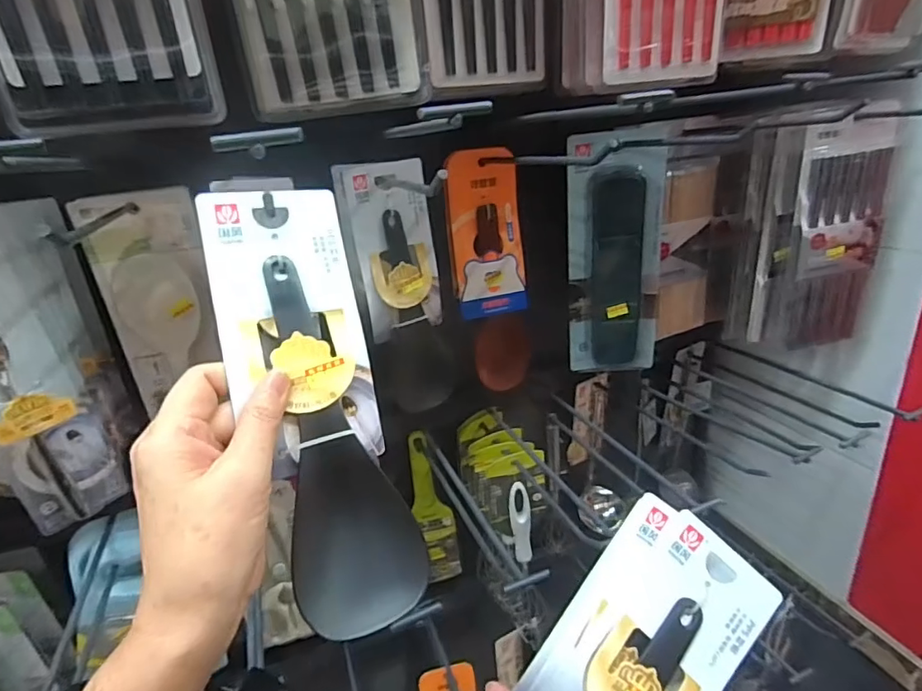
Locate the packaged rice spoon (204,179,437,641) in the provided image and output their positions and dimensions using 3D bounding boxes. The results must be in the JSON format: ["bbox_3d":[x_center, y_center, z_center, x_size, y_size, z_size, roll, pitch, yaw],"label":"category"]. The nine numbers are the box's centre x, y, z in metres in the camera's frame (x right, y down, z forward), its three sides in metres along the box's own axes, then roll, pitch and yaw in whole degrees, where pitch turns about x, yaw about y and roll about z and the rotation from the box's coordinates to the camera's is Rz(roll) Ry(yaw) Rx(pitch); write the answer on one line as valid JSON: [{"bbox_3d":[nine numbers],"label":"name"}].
[{"bbox_3d":[-0.079,0.027,0.284,0.072,0.237,0.018,-15,-11,-19],"label":"packaged rice spoon"}]

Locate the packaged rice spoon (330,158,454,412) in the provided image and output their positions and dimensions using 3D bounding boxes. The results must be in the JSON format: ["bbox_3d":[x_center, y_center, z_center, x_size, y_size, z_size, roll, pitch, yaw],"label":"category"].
[{"bbox_3d":[-0.053,-0.047,0.500,0.080,0.240,0.017,-20,26,-22],"label":"packaged rice spoon"}]

